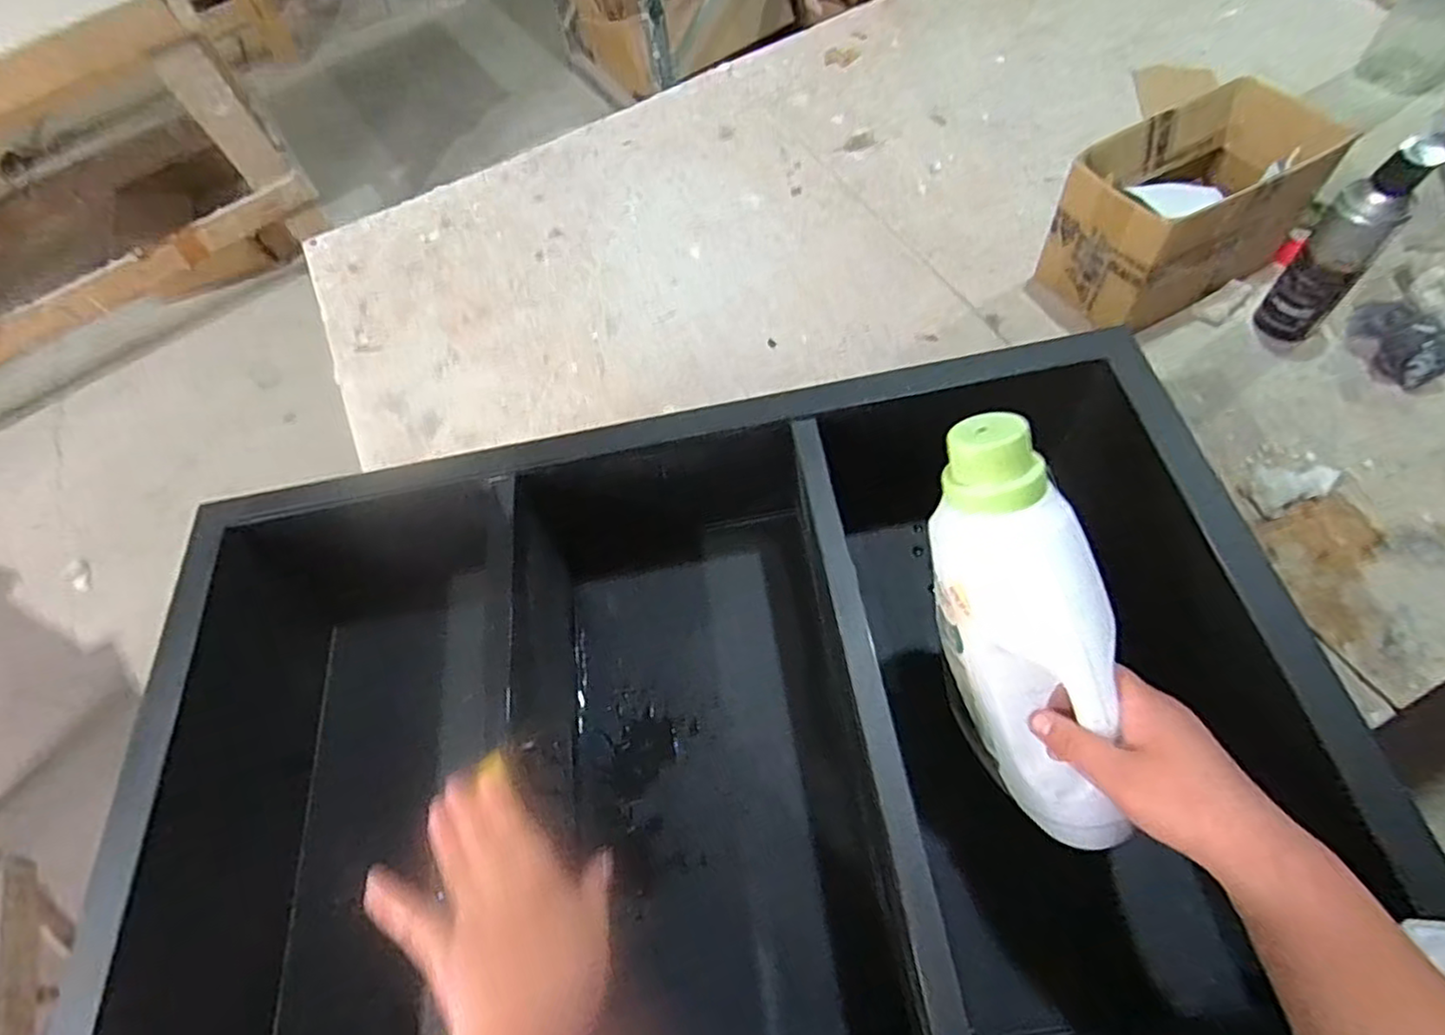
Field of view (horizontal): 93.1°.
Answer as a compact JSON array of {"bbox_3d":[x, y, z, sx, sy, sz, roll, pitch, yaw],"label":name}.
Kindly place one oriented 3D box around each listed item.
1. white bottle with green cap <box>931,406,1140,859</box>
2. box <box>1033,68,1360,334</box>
[{"bbox_3d":[0.194,0.074,0.437,0.073,0.094,0.277,-13,101,-3],"label":"white bottle with green cap"},{"bbox_3d":[0.493,-0.323,0.760,0.230,0.180,0.150,-29,63,-7],"label":"box"}]

